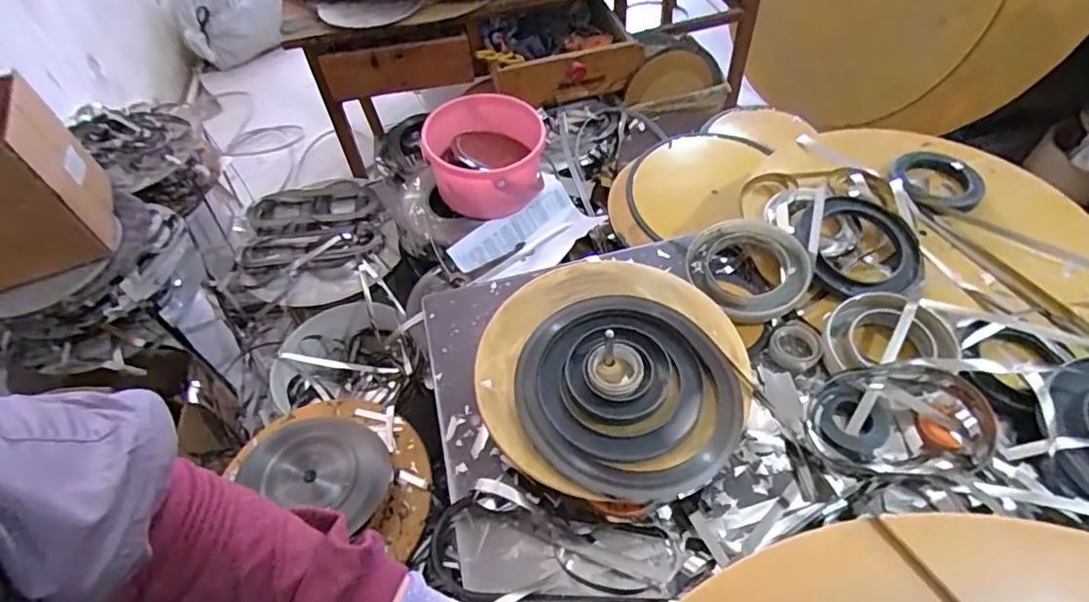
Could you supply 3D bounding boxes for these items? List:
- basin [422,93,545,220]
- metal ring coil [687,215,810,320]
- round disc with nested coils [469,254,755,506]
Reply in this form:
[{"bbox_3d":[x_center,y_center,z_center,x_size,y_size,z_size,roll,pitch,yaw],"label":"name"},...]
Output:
[{"bbox_3d":[-0.106,-0.257,1.024,0.197,0.150,0.200,-2,51,3],"label":"basin"},{"bbox_3d":[0.253,-0.040,0.704,0.134,0.037,0.138,-2,51,3],"label":"metal ring coil"},{"bbox_3d":[0.073,0.064,0.610,0.273,0.027,0.284,-2,51,3],"label":"round disc with nested coils"}]

